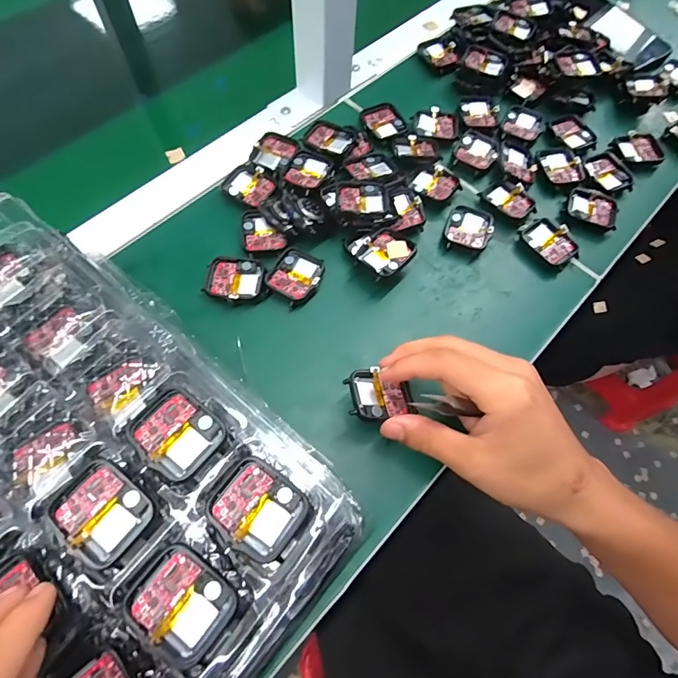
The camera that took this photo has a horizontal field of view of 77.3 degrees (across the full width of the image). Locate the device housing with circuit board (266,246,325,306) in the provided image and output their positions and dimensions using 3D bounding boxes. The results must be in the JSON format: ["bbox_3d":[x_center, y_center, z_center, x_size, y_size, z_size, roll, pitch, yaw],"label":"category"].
[{"bbox_3d":[-0.035,-0.049,0.338,0.037,0.012,0.043,26,67,8],"label":"device housing with circuit board"}]

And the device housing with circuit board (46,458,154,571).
[{"bbox_3d":[-0.114,0.083,0.204,0.041,0.007,0.036,38,69,13],"label":"device housing with circuit board"}]

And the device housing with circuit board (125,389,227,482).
[{"bbox_3d":[-0.084,0.047,0.218,0.042,0.004,0.037,39,70,13],"label":"device housing with circuit board"}]

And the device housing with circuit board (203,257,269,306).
[{"bbox_3d":[-0.079,-0.046,0.332,0.047,0.007,0.038,4,66,-2],"label":"device housing with circuit board"}]

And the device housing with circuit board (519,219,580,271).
[{"bbox_3d":[0.180,-0.083,0.366,0.035,0.015,0.051,-30,71,-15],"label":"device housing with circuit board"}]

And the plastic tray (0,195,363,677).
[{"bbox_3d":[-0.179,0.087,0.206,0.296,0.029,0.265,41,70,14],"label":"plastic tray"}]

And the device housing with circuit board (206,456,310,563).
[{"bbox_3d":[-0.040,0.083,0.208,0.044,0.008,0.037,37,69,13],"label":"device housing with circuit board"}]

